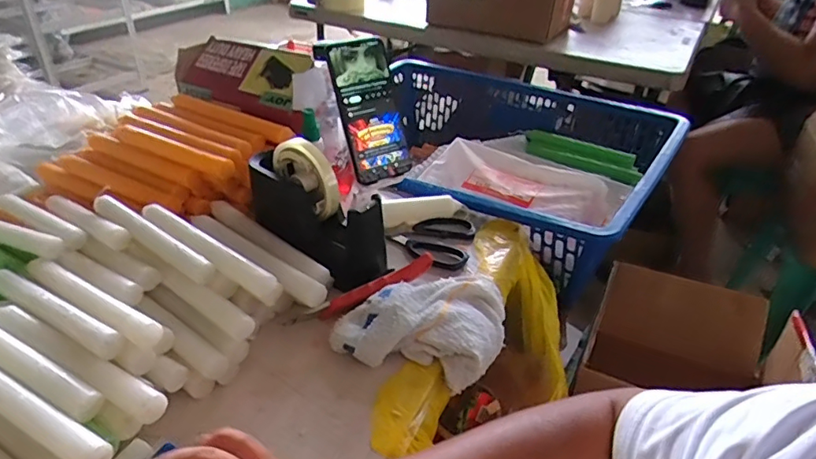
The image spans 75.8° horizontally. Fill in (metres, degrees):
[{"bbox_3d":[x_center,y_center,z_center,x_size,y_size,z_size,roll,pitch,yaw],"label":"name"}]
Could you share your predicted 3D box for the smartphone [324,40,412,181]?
[{"bbox_3d":[-0.045,-0.139,0.616,0.071,0.161,0.016,-18,12,-17],"label":"smartphone"}]

